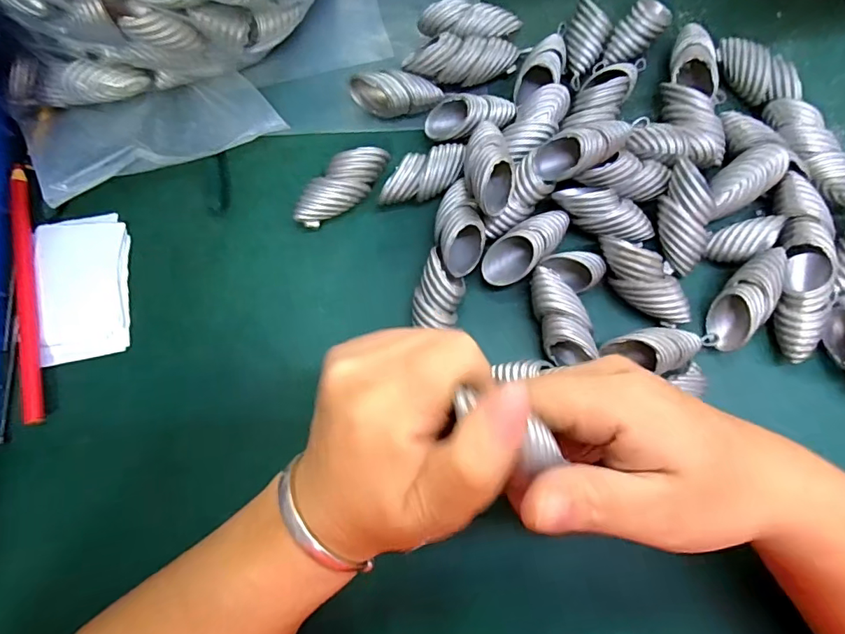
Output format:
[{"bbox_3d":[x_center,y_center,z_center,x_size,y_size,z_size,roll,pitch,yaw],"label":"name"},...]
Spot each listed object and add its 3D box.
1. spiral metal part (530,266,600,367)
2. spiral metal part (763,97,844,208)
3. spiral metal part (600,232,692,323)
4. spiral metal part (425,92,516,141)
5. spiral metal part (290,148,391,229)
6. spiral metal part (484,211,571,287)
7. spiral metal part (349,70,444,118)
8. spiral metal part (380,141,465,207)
[{"bbox_3d":[0.077,-0.001,0.276,0.026,0.025,0.055,-15,77,-3],"label":"spiral metal part"},{"bbox_3d":[0.240,-0.098,0.299,0.024,0.023,0.081,-30,78,-6],"label":"spiral metal part"},{"bbox_3d":[0.125,-0.021,0.276,0.022,0.019,0.064,-45,94,-9],"label":"spiral metal part"},{"bbox_3d":[0.029,-0.126,0.302,0.055,0.017,0.026,-5,76,13],"label":"spiral metal part"},{"bbox_3d":[-0.049,-0.079,0.298,0.024,0.021,0.065,42,80,9],"label":"spiral metal part"},{"bbox_3d":[0.061,-0.042,0.286,0.059,0.023,0.026,-43,80,-9],"label":"spiral metal part"},{"bbox_3d":[-0.017,-0.142,0.312,0.057,0.026,0.019,-2,77,0],"label":"spiral metal part"},{"bbox_3d":[0.001,-0.084,0.296,0.058,0.024,0.025,-26,78,-6],"label":"spiral metal part"}]

